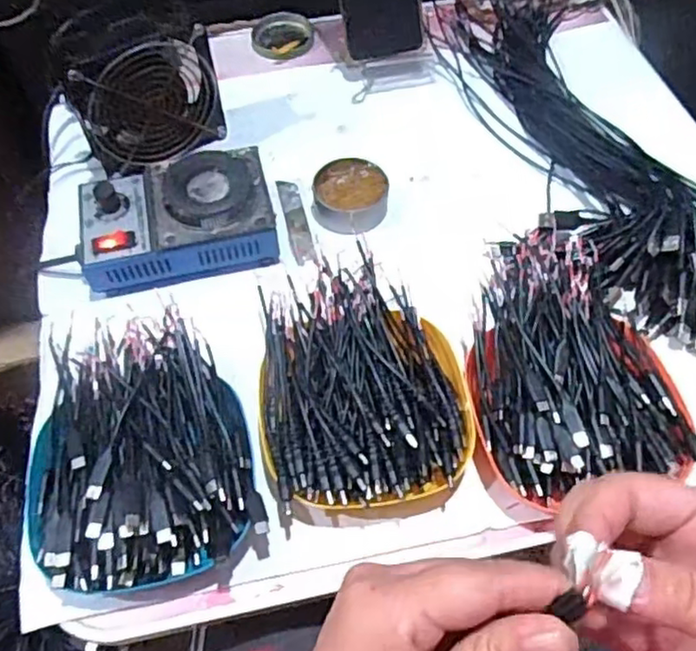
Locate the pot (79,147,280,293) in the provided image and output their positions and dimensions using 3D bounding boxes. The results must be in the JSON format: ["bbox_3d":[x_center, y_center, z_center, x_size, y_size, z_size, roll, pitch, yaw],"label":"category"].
[{"bbox_3d":[-0.138,-0.085,0.535,0.151,0.061,0.098,-12,59,-6],"label":"pot"}]

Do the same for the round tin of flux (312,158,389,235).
[{"bbox_3d":[0.002,-0.109,0.570,0.064,0.026,0.073,6,59,5],"label":"round tin of flux"}]

